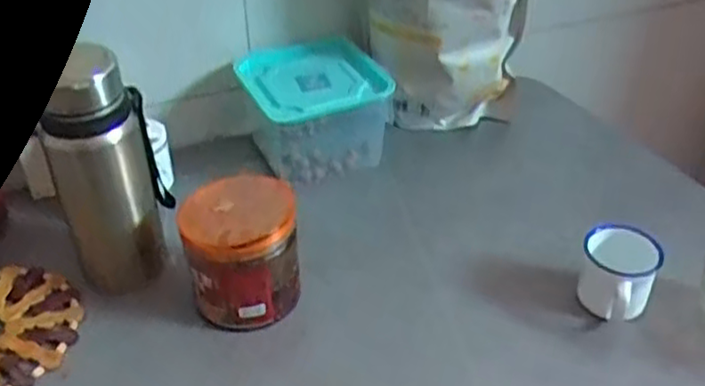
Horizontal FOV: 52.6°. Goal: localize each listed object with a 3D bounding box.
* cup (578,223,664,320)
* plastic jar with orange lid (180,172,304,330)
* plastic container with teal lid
[{"bbox_3d":[0.226,0.071,0.614,0.060,0.067,0.067,19,42,23],"label":"cup"},{"bbox_3d":[-0.095,0.052,0.620,0.093,0.100,0.090,0,38,0],"label":"plastic jar with orange lid"},{"bbox_3d":[-0.043,-0.096,0.796,0.134,0.107,0.128,-16,41,-19],"label":"plastic container with teal lid"}]

